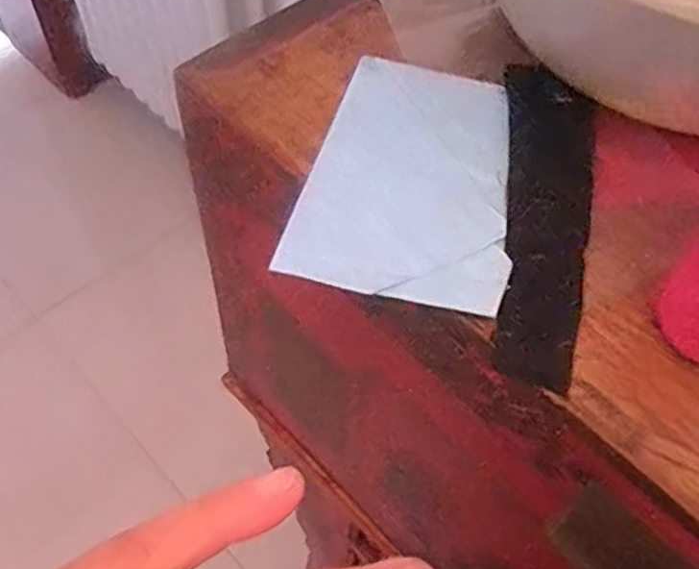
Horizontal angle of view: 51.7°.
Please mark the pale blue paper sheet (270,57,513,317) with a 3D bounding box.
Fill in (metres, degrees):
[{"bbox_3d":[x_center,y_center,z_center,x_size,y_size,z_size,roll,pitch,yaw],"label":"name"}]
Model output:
[{"bbox_3d":[0.034,-0.061,0.372,0.103,0.007,0.157,12,57,7],"label":"pale blue paper sheet"}]

